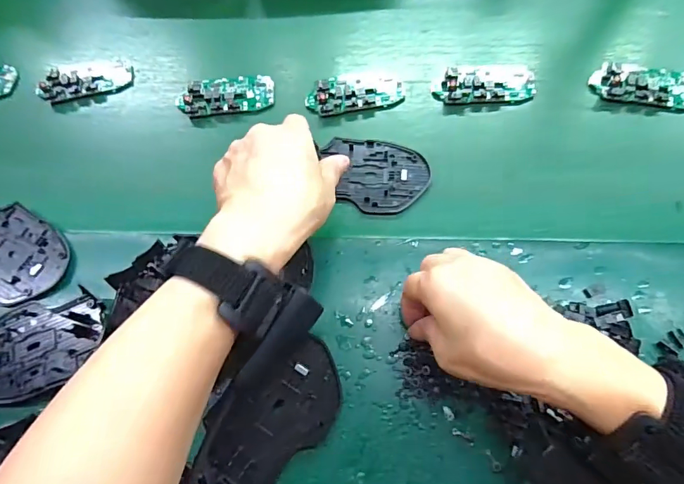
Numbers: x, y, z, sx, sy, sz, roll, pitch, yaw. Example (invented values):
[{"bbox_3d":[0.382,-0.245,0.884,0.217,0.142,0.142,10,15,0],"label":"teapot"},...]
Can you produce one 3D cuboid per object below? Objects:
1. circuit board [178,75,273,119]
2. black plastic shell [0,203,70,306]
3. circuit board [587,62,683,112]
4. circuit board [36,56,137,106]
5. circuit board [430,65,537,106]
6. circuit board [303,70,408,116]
[{"bbox_3d":[-0.119,-0.150,0.440,0.098,0.011,0.044,-11,66,-3],"label":"circuit board"},{"bbox_3d":[-0.290,0.007,0.367,0.113,0.019,0.081,14,67,8],"label":"black plastic shell"},{"bbox_3d":[0.295,-0.151,0.420,0.096,0.013,0.045,7,66,5],"label":"circuit board"},{"bbox_3d":[-0.271,-0.172,0.456,0.096,0.015,0.039,-18,66,-6],"label":"circuit board"},{"bbox_3d":[0.142,-0.156,0.431,0.099,0.018,0.045,-4,66,0],"label":"circuit board"},{"bbox_3d":[0.013,-0.152,0.430,0.096,0.015,0.043,-13,66,-4],"label":"circuit board"}]

